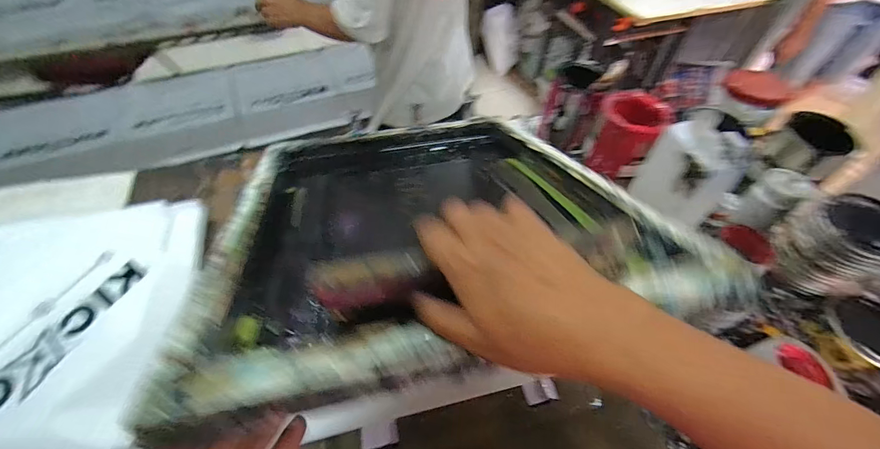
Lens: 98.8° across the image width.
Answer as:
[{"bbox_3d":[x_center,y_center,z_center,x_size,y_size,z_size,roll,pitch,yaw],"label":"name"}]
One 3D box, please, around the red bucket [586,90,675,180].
[{"bbox_3d":[0.321,-0.160,0.650,0.101,0.113,0.105,1,53,-1],"label":"red bucket"}]

